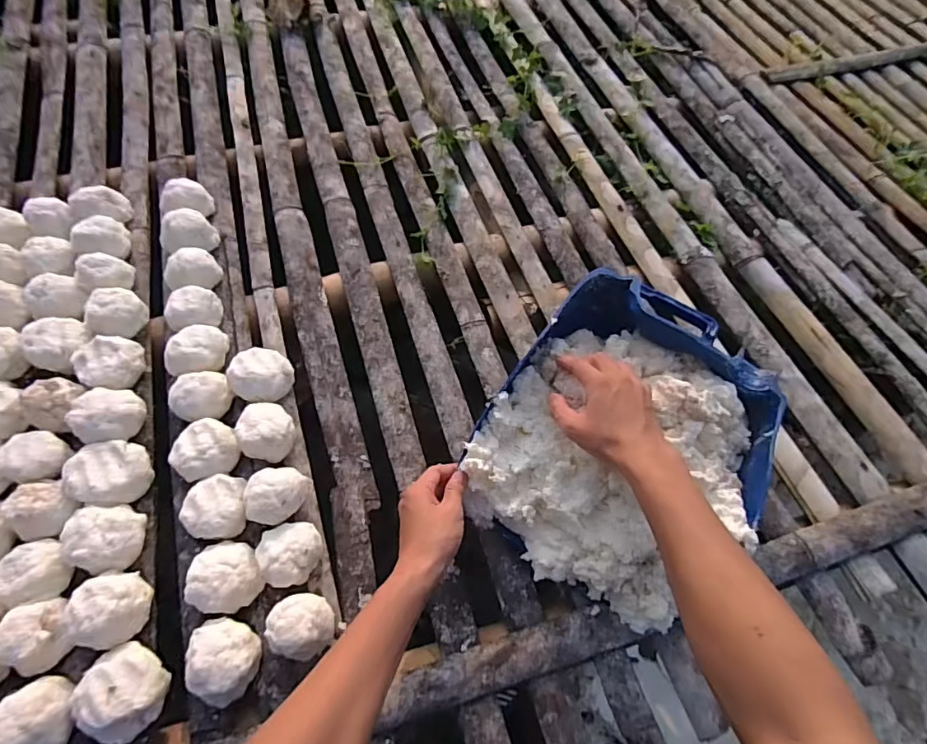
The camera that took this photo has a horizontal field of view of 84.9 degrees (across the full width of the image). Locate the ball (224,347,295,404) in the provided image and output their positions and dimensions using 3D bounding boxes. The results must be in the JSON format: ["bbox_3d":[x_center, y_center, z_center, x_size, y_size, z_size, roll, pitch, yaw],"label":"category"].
[{"bbox_3d":[-0.269,0.009,0.683,0.070,0.059,0.075,2,64,-3],"label":"ball"}]

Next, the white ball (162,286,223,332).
[{"bbox_3d":[-0.386,-0.089,0.723,0.064,0.040,0.065,1,64,-1],"label":"white ball"}]

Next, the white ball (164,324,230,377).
[{"bbox_3d":[-0.368,-0.029,0.691,0.067,0.045,0.071,1,64,-1],"label":"white ball"}]

